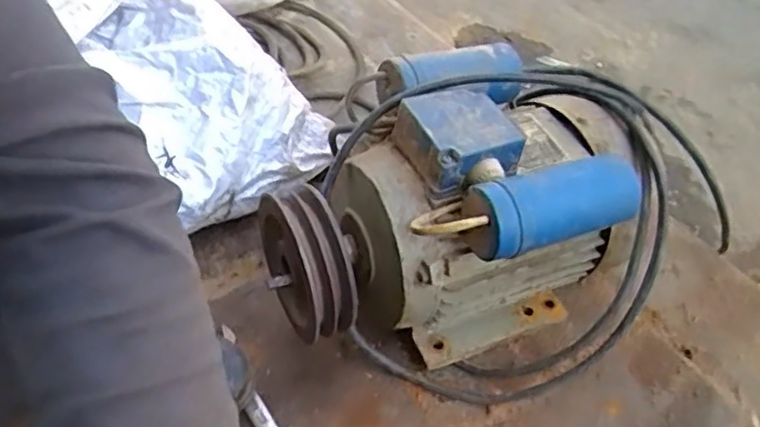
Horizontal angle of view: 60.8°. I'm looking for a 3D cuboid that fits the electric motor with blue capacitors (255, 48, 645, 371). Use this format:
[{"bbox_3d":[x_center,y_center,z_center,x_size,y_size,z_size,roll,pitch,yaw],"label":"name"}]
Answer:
[{"bbox_3d":[0.060,0.002,0.559,0.307,0.212,0.194,-15,52,-17],"label":"electric motor with blue capacitors"}]

